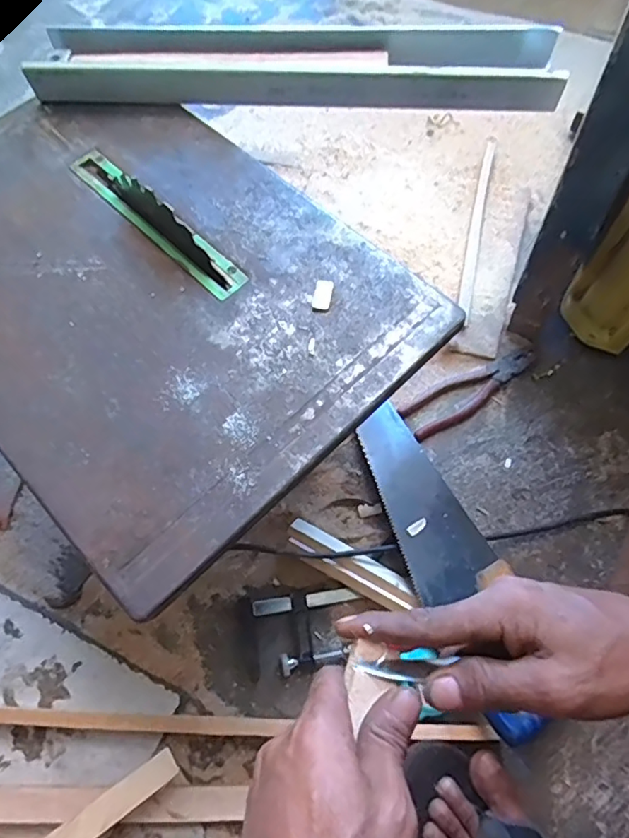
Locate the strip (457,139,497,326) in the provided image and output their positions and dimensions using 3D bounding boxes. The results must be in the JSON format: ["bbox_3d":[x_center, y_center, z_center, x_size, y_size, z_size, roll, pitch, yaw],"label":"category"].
[{"bbox_3d":[0.226,-0.274,0.760,0.019,0.010,0.320,10,69,10],"label":"strip"}]

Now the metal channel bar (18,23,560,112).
[{"bbox_3d":[-0.023,-0.351,0.536,0.493,0.037,0.088,5,66,5],"label":"metal channel bar"}]

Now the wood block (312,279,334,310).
[{"bbox_3d":[0.007,-0.101,0.444,0.015,0.007,0.026,10,66,7],"label":"wood block"}]

